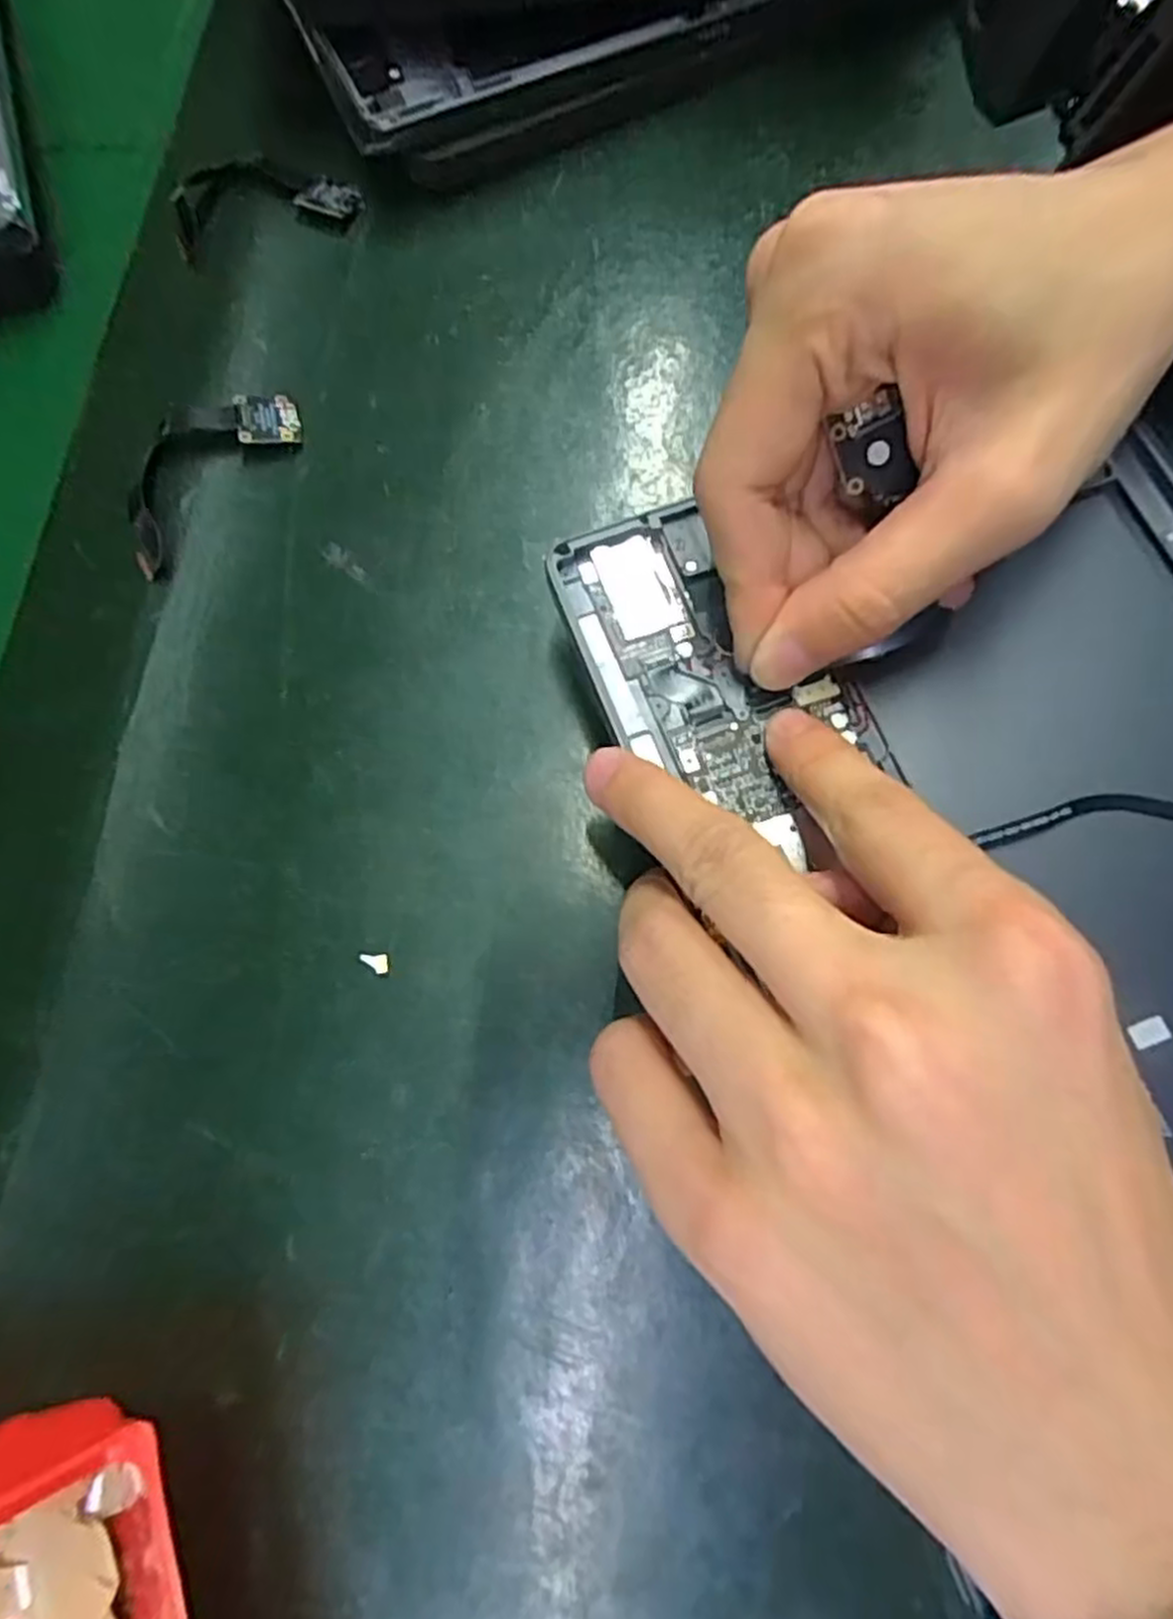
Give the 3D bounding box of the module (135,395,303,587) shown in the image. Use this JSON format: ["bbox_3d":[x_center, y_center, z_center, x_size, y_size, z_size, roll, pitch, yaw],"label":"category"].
[{"bbox_3d":[-0.125,-0.110,0.249,0.035,0.004,0.074,36,77,9],"label":"module"}]

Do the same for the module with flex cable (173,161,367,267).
[{"bbox_3d":[-0.113,-0.216,0.273,0.063,0.012,0.035,-15,75,-5],"label":"module with flex cable"}]

